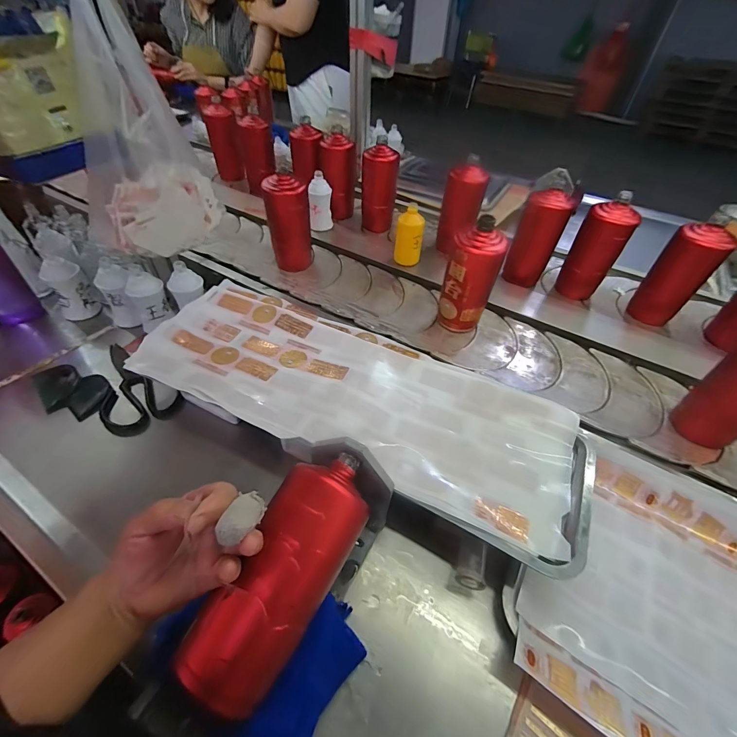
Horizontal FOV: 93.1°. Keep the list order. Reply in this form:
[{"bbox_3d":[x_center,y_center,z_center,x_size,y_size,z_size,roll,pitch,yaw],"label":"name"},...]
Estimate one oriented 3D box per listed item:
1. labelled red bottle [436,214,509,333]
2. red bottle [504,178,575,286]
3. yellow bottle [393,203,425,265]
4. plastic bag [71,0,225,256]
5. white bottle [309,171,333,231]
[{"bbox_3d":[0.162,-0.141,0.583,0.077,0.178,0.070,35,55,25],"label":"labelled red bottle"},{"bbox_3d":[0.334,-0.258,0.699,0.082,0.171,0.073,22,51,16],"label":"red bottle"},{"bbox_3d":[0.085,-0.274,0.728,0.057,0.108,0.045,7,48,3],"label":"yellow bottle"},{"bbox_3d":[-0.316,-0.302,0.458,0.152,0.303,0.121,-4,48,-7],"label":"plastic bag"},{"bbox_3d":[-0.113,-0.385,0.815,0.056,0.113,0.044,-1,48,-4],"label":"white bottle"}]

